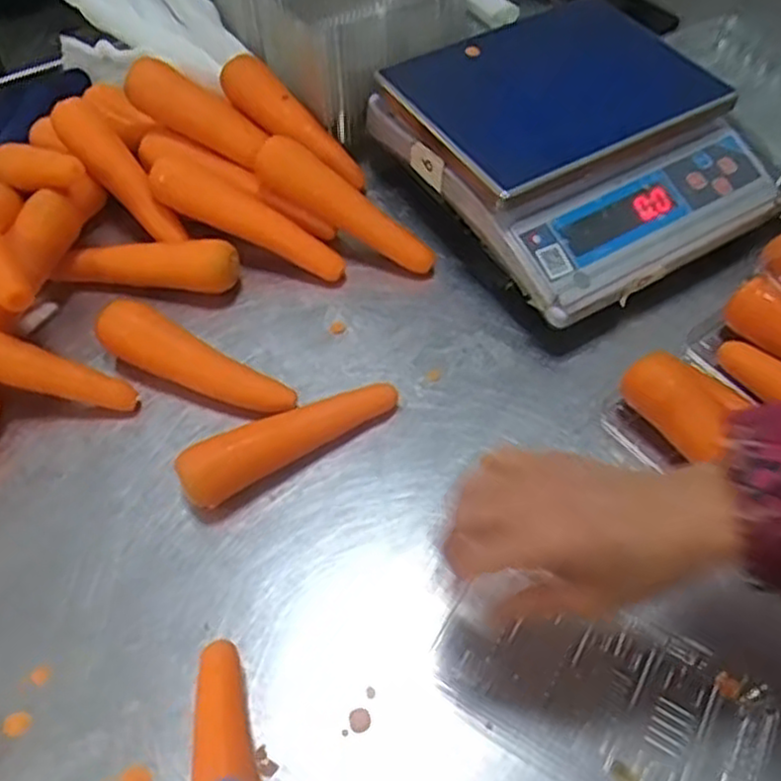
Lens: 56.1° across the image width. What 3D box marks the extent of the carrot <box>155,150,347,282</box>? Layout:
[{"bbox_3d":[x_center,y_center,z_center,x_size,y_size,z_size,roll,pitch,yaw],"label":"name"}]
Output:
[{"bbox_3d":[-0.132,-0.158,0.683,0.193,0.034,0.034,28,56,-4],"label":"carrot"}]

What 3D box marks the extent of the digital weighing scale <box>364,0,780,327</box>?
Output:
[{"bbox_3d":[0.186,-0.247,0.708,0.310,0.088,0.308,-26,59,-18],"label":"digital weighing scale"}]

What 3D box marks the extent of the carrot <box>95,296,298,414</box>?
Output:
[{"bbox_3d":[-0.164,-0.022,0.605,0.174,0.050,0.043,22,56,16],"label":"carrot"}]

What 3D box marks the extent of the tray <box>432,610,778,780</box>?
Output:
[{"bbox_3d":[0.133,0.193,0.469,0.201,0.021,0.111,24,57,17],"label":"tray"}]

